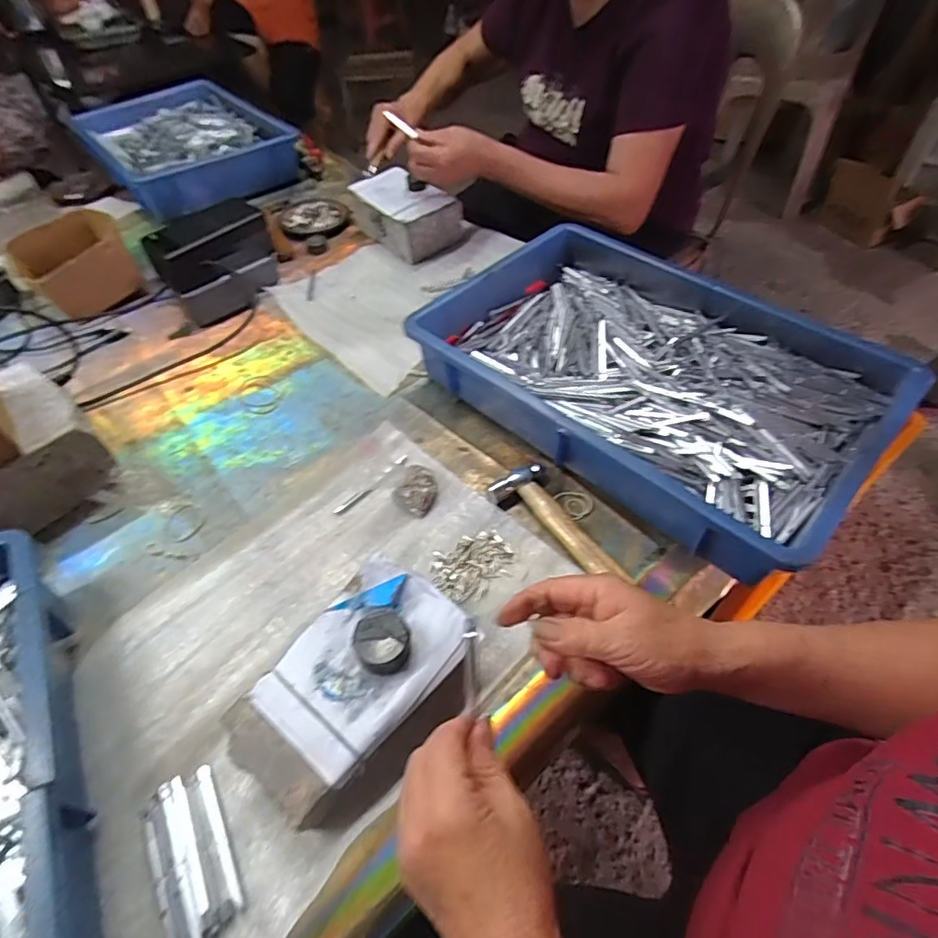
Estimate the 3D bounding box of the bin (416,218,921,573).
[{"bbox_3d":[0.179,-0.100,0.568,0.436,0.090,0.281,36,61,27],"label":"bin"}]

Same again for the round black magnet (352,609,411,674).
[{"bbox_3d":[-0.061,0.121,0.373,0.036,0.020,0.040,-24,54,-16],"label":"round black magnet"}]

